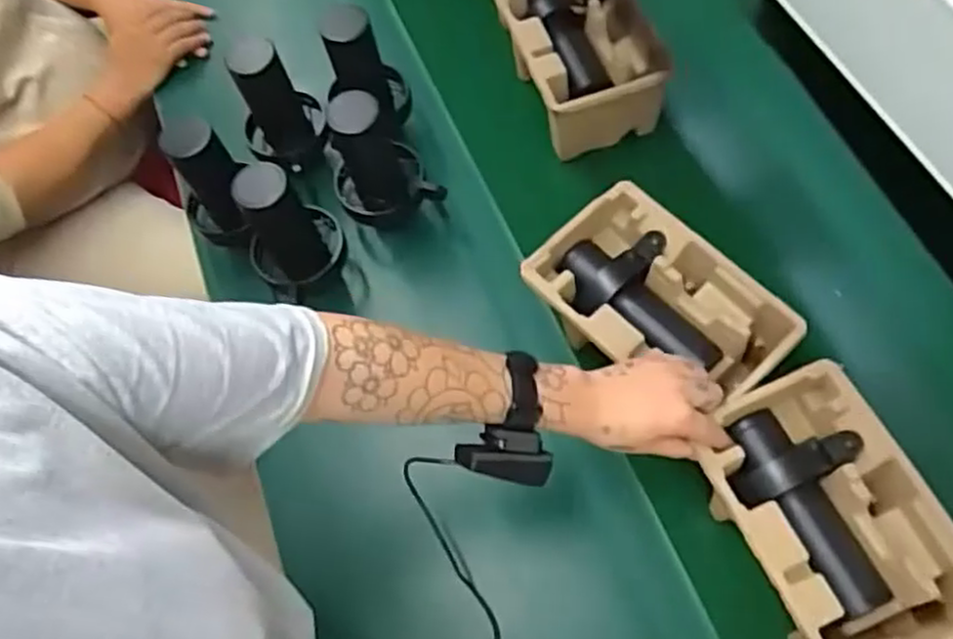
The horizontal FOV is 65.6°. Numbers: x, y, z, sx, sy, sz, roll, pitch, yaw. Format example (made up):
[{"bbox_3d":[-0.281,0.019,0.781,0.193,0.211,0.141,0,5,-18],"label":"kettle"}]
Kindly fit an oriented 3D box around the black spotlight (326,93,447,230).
[{"bbox_3d":[-0.108,-0.182,0.799,0.105,0.174,0.109,-1,67,3],"label":"black spotlight"}]

